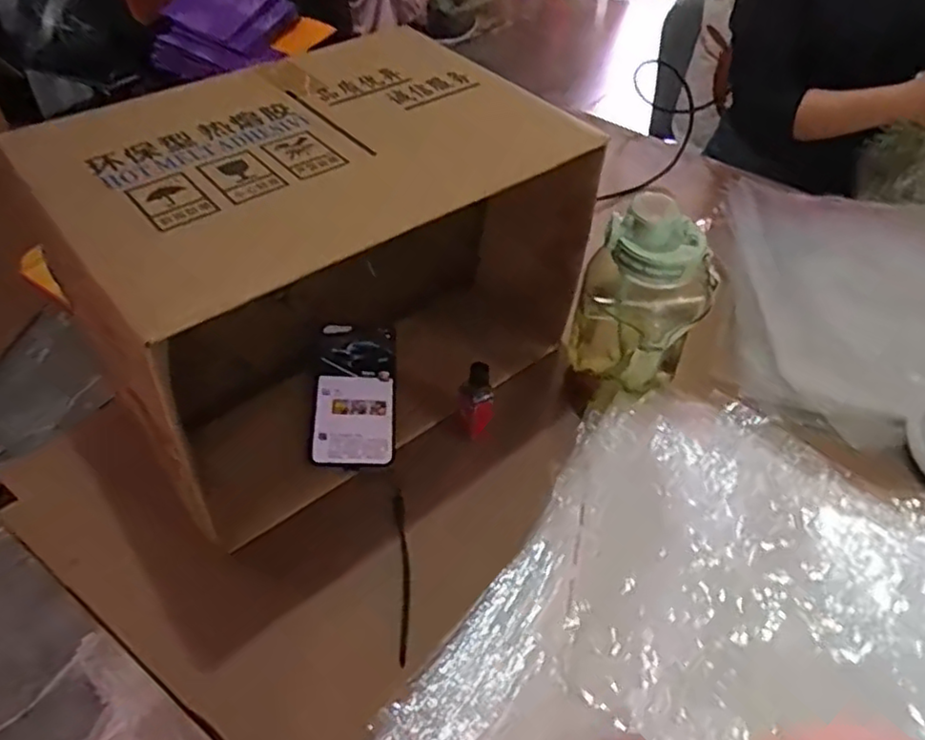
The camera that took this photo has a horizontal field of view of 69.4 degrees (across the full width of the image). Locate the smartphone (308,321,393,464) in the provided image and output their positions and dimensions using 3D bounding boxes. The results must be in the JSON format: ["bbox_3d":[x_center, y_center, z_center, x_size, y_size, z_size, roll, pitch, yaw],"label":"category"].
[{"bbox_3d":[-0.101,0.019,0.637,0.074,0.015,0.151,6,55,-14],"label":"smartphone"}]

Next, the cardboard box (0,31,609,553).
[{"bbox_3d":[-0.119,-0.100,0.609,0.412,0.251,0.273,-35,56,-29],"label":"cardboard box"}]

